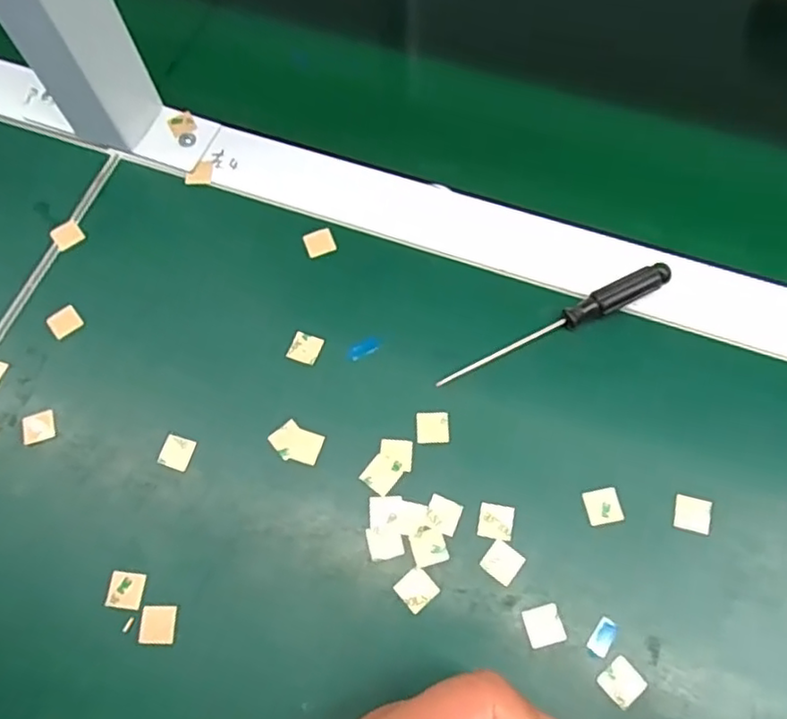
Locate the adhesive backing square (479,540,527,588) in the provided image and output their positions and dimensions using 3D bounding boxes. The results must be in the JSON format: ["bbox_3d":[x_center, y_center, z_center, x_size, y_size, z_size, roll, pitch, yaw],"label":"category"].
[{"bbox_3d":[0.050,0.092,0.292,0.016,0.004,0.016,36,73,16],"label":"adhesive backing square"}]

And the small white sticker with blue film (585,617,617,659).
[{"bbox_3d":[0.091,0.121,0.278,0.009,0.004,0.017,31,72,14],"label":"small white sticker with blue film"}]

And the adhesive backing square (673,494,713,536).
[{"bbox_3d":[0.138,0.071,0.296,0.016,0.004,0.015,13,73,10],"label":"adhesive backing square"}]

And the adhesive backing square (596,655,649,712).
[{"bbox_3d":[0.097,0.136,0.270,0.016,0.004,0.016,-41,72,-13],"label":"adhesive backing square"}]

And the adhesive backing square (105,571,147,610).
[{"bbox_3d":[-0.122,0.106,0.294,0.015,0.004,0.016,11,72,-6],"label":"adhesive backing square"}]

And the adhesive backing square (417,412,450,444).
[{"bbox_3d":[0.020,0.034,0.317,0.016,0.004,0.016,1,67,-3],"label":"adhesive backing square"}]

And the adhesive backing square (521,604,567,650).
[{"bbox_3d":[0.066,0.117,0.281,0.016,0.004,0.016,-14,65,-5],"label":"adhesive backing square"}]

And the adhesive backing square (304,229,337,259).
[{"bbox_3d":[-0.042,-0.066,0.360,0.016,0.004,0.015,-22,69,-7],"label":"adhesive backing square"}]

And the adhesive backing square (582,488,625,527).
[{"bbox_3d":[0.098,0.069,0.299,0.017,0.004,0.016,-10,70,-2],"label":"adhesive backing square"}]

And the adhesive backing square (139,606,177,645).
[{"bbox_3d":[-0.105,0.119,0.286,0.015,0.004,0.016,-1,68,2],"label":"adhesive backing square"}]

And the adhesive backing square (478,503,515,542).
[{"bbox_3d":[0.048,0.076,0.299,0.016,0.004,0.016,9,70,6],"label":"adhesive backing square"}]

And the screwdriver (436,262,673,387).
[{"bbox_3d":[0.083,-0.018,0.327,0.128,0.015,0.014,-24,69,-7],"label":"screwdriver"}]

